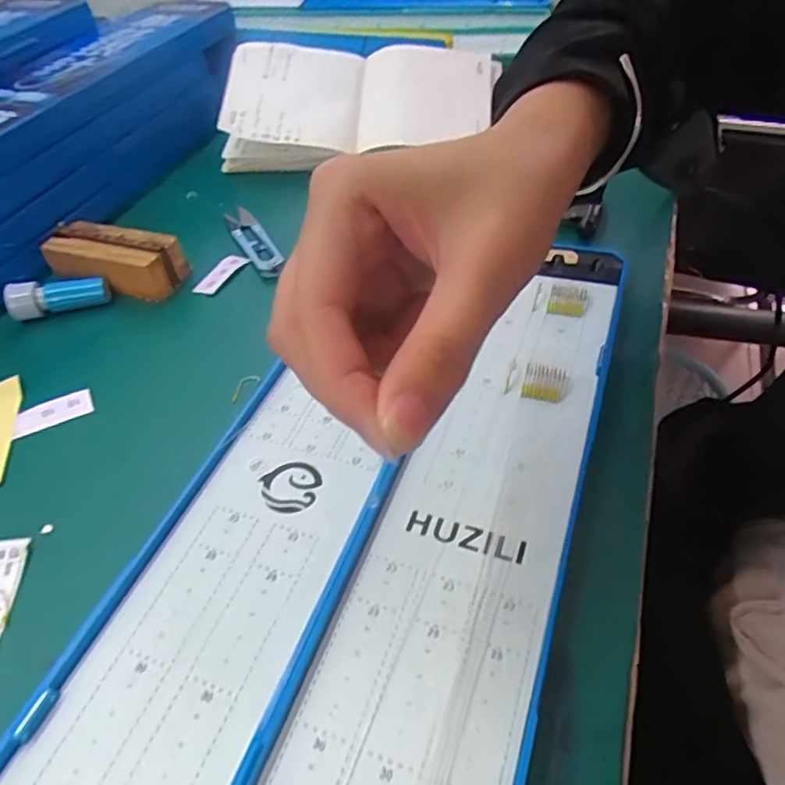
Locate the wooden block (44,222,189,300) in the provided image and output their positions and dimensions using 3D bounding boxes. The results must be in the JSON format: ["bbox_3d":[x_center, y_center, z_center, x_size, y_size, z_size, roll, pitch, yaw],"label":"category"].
[{"bbox_3d":[-0.198,-0.093,0.421,0.095,0.032,0.041,10,47,15],"label":"wooden block"}]

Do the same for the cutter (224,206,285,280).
[{"bbox_3d":[-0.106,-0.118,0.455,0.024,0.012,0.107,-23,47,-17],"label":"cutter"}]

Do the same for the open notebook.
[{"bbox_3d":[-0.026,-0.261,0.533,0.238,0.046,0.130,2,67,-1],"label":"open notebook"}]

